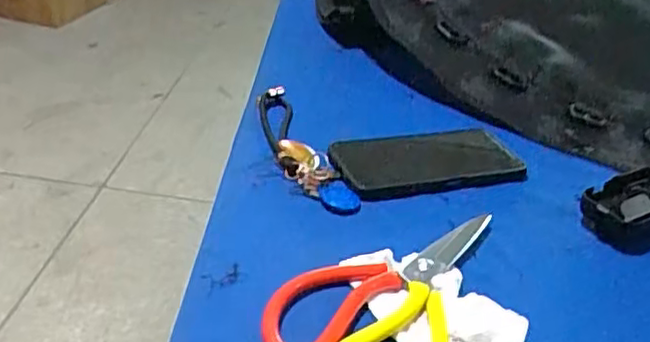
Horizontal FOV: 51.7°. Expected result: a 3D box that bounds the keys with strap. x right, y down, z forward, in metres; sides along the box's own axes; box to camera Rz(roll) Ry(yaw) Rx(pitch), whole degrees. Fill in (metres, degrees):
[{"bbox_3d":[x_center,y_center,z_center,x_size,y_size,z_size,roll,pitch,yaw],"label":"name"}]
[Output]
[{"bbox_3d":[-0.027,-0.026,0.595,0.047,0.018,0.197,-8,35,-21],"label":"keys with strap"}]

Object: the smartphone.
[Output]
[{"bbox_3d":[0.091,-0.011,0.597,0.167,0.013,0.075,-6,34,-18],"label":"smartphone"}]

